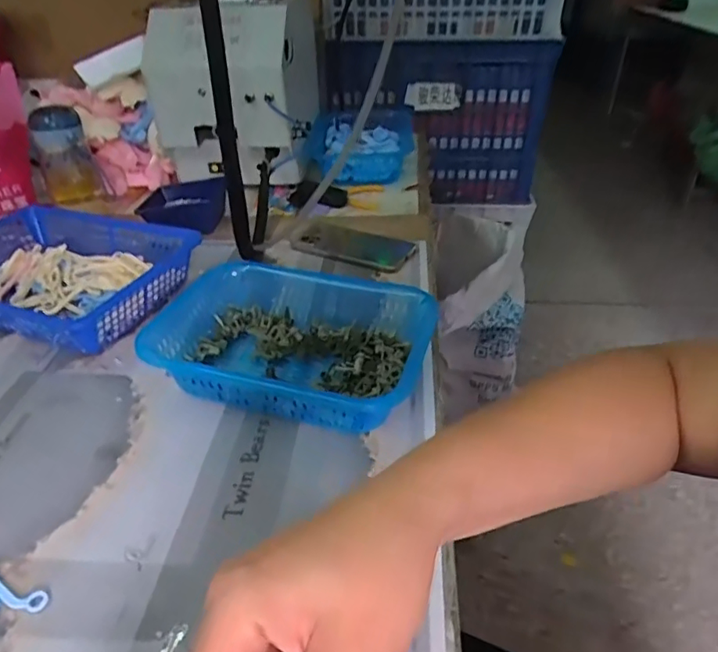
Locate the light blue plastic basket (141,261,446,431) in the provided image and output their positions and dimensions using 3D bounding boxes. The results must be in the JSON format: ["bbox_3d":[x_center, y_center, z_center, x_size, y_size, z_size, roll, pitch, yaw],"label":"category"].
[{"bbox_3d":[-0.068,0.021,0.541,0.249,0.070,0.183,13,37,17],"label":"light blue plastic basket"}]

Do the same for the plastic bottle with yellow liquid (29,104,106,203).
[{"bbox_3d":[-0.448,-0.251,0.846,0.069,0.161,0.072,-20,69,-27],"label":"plastic bottle with yellow liquid"}]

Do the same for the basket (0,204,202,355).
[{"bbox_3d":[-0.360,-0.061,0.662,0.276,0.068,0.210,12,37,16],"label":"basket"}]

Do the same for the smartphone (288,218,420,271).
[{"bbox_3d":[-0.011,-0.114,0.758,0.174,0.011,0.082,19,39,24],"label":"smartphone"}]

